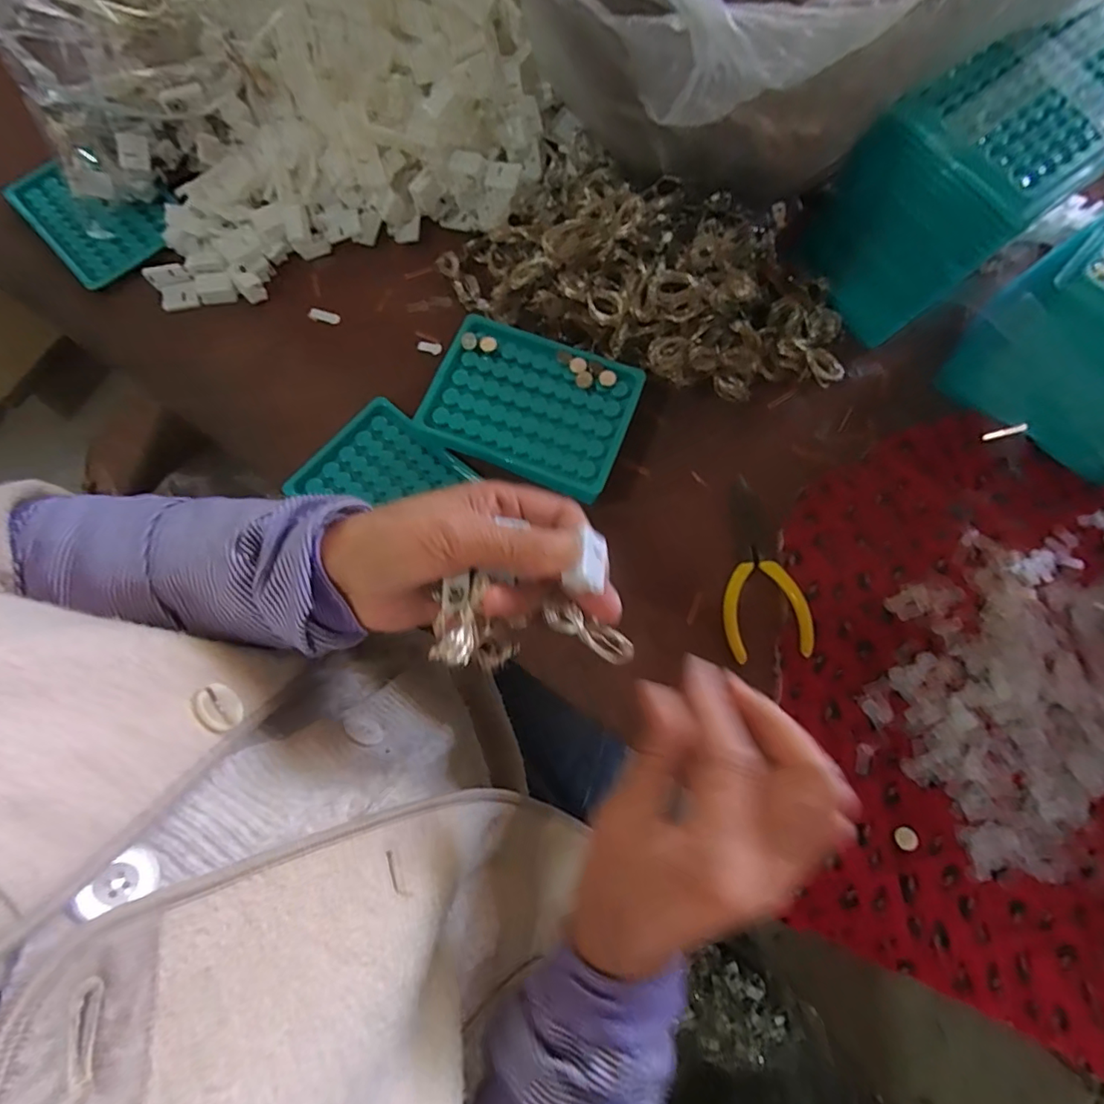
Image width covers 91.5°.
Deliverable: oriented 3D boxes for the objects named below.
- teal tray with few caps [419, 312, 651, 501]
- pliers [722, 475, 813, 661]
[{"bbox_3d":[-0.016,-0.098,0.360,0.132,0.009,0.103,20,77,5],"label":"teal tray with few caps"},{"bbox_3d":[0.136,0.009,0.347,0.051,0.007,0.117,0,76,1],"label":"pliers"}]

